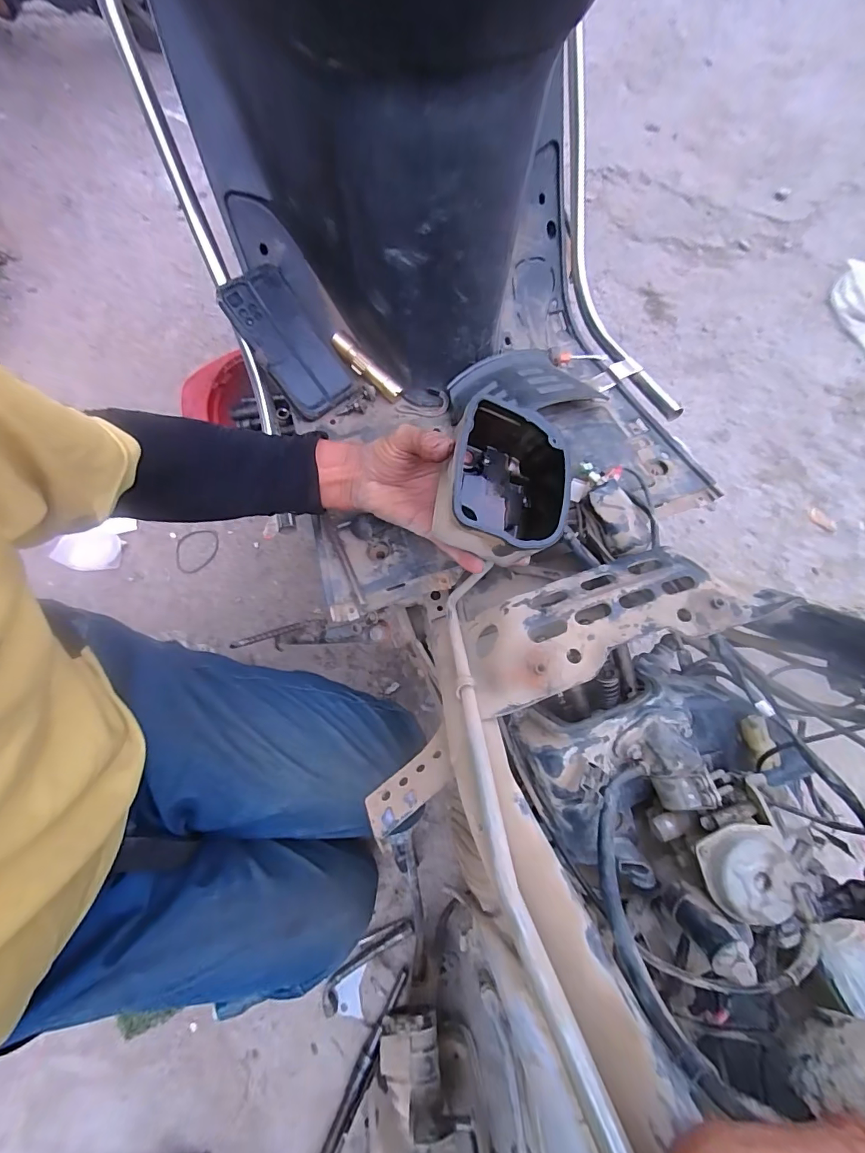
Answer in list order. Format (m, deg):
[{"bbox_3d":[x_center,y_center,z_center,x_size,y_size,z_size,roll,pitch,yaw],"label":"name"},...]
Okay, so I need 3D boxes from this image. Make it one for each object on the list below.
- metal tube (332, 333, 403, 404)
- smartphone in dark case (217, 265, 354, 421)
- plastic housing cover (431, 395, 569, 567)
[{"bbox_3d":[-0.082,-0.255,0.557,0.102,0.014,0.022,41,76,-8],"label":"metal tube"},{"bbox_3d":[-0.168,-0.272,0.533,0.084,0.012,0.159,-36,108,-10],"label":"smartphone in dark case"},{"bbox_3d":[0.054,-0.076,0.383,0.099,0.070,0.122,18,70,-14],"label":"plastic housing cover"}]

